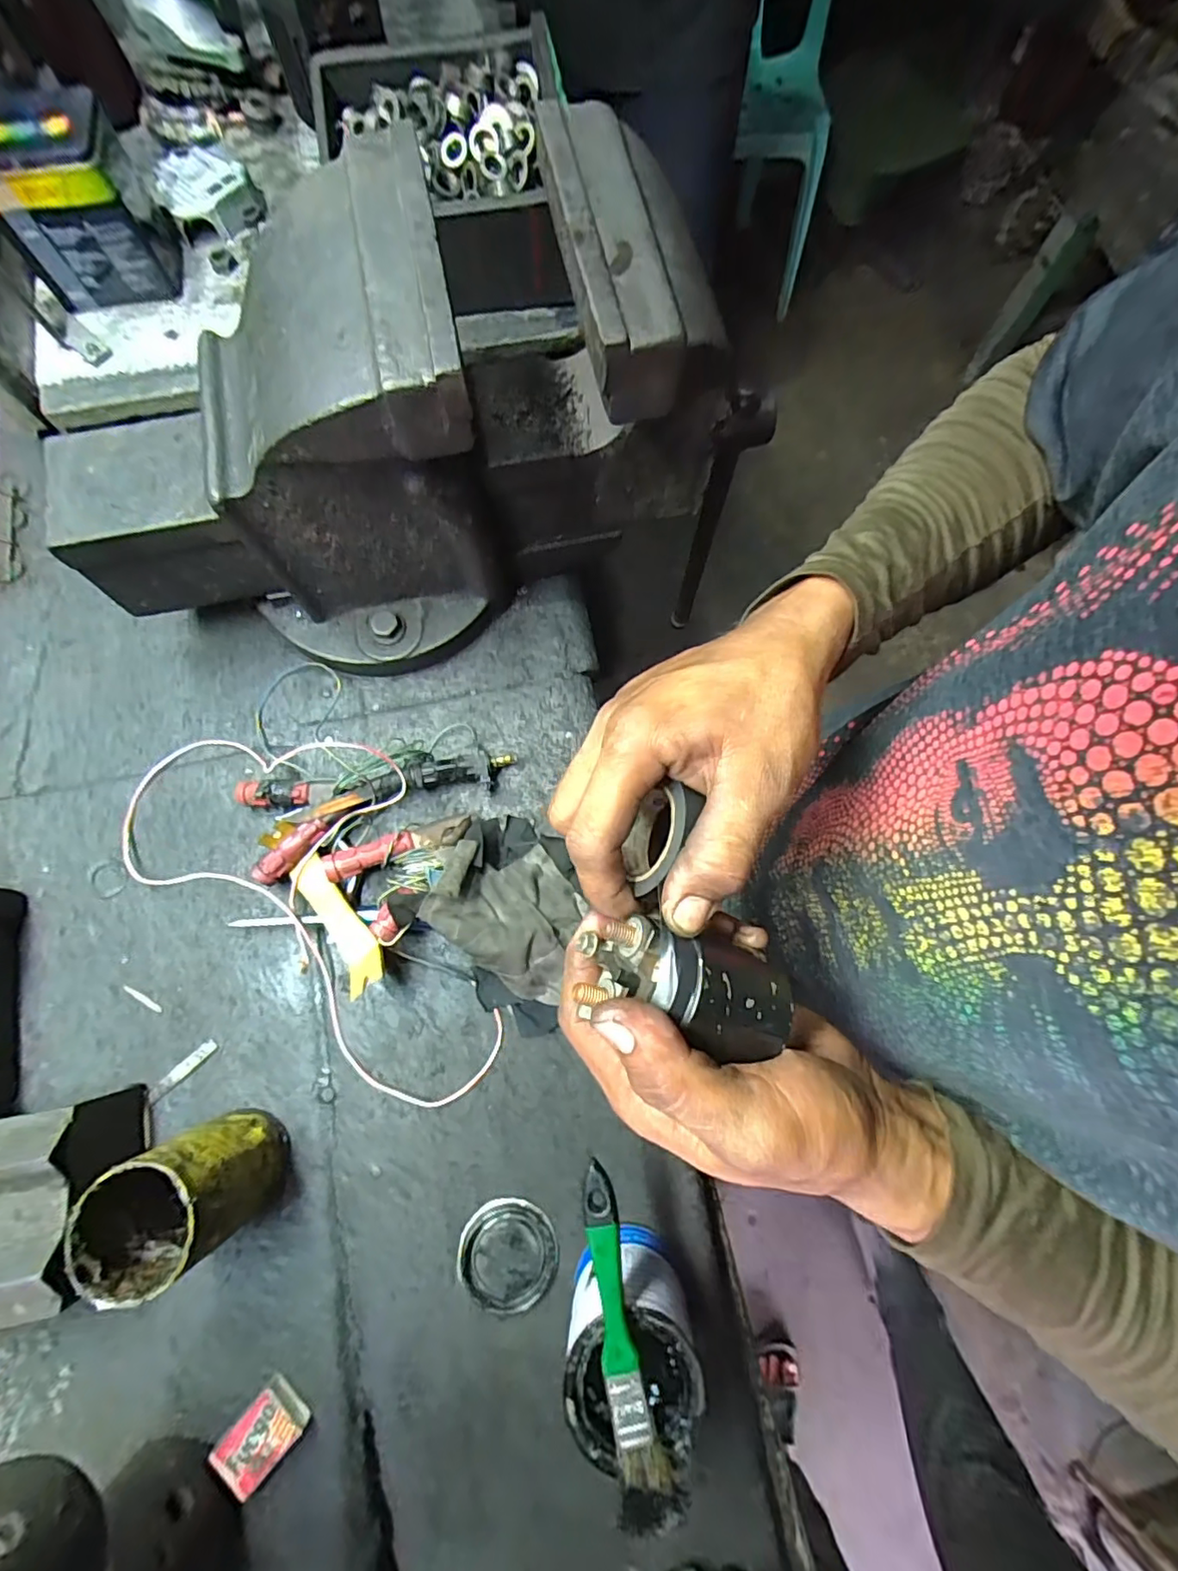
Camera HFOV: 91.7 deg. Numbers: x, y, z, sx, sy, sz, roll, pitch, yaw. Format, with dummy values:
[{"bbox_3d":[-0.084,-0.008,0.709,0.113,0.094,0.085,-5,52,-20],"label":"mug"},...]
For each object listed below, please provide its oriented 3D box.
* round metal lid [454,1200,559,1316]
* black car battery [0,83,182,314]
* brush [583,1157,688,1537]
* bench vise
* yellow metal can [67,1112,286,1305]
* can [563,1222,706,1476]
[{"bbox_3d":[-0.062,0.362,0.440,0.073,0.006,0.074,0,75,-1],"label":"round metal lid"},{"bbox_3d":[-0.515,-0.573,0.571,0.128,0.132,0.104,-11,76,-4],"label":"black car battery"},{"bbox_3d":[0.020,0.322,0.337,0.032,0.015,0.173,-10,75,-4],"label":"brush"},{"bbox_3d":[-0.127,-0.254,0.450,0.545,0.278,0.186,-17,76,-5],"label":"bench vise"},{"bbox_3d":[-0.275,0.280,0.393,0.086,0.116,0.074,-30,77,-8],"label":"yellow metal can"},{"bbox_3d":[0.027,0.367,0.389,0.082,0.117,0.090,0,75,-1],"label":"can"}]

